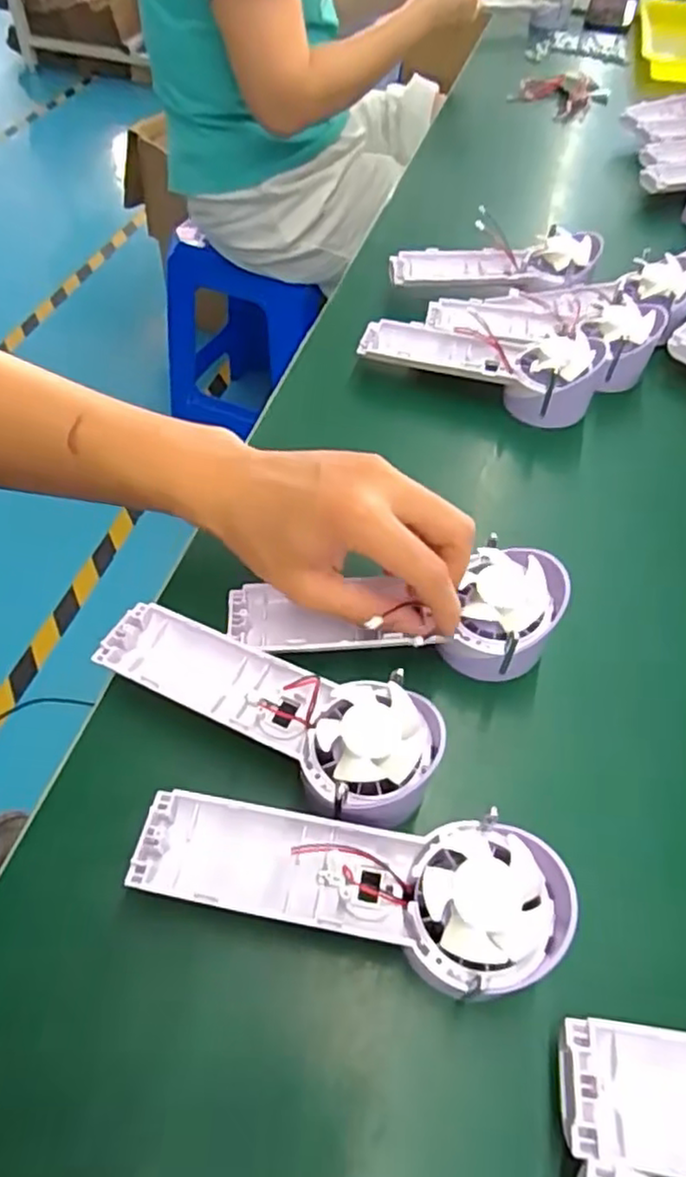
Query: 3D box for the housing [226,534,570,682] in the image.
[{"bbox_3d":[0.028,0.014,0.370,0.174,0.044,0.060,-1,53,4],"label":"housing"}]

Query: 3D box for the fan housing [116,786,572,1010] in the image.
[{"bbox_3d":[0.000,0.125,0.285,0.173,0.050,0.061,8,53,4],"label":"fan housing"}]

